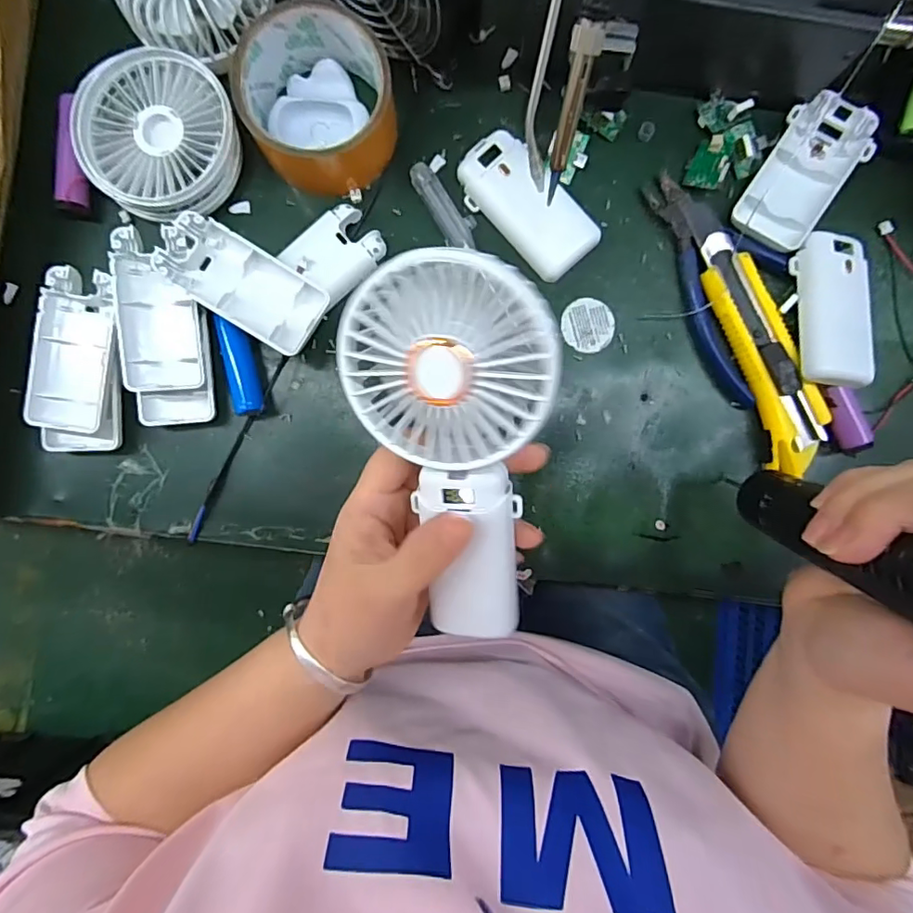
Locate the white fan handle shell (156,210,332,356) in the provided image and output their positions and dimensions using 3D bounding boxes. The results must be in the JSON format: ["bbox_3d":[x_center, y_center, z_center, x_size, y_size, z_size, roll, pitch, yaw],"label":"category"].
[{"bbox_3d":[-0.124,-0.100,0.320,0.091,0.024,0.045,31,90,0],"label":"white fan handle shell"}]

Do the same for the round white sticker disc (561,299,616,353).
[{"bbox_3d":[0.083,-0.082,0.343,0.033,0.004,0.033,0,90,0],"label":"round white sticker disc"}]

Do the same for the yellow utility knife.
[{"bbox_3d":[0.188,-0.063,0.333,0.039,0.018,0.148,-19,90,-1],"label":"yellow utility knife"}]

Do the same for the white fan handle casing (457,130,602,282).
[{"bbox_3d":[0.043,-0.155,0.337,0.045,0.011,0.092,-44,90,0],"label":"white fan handle casing"}]

